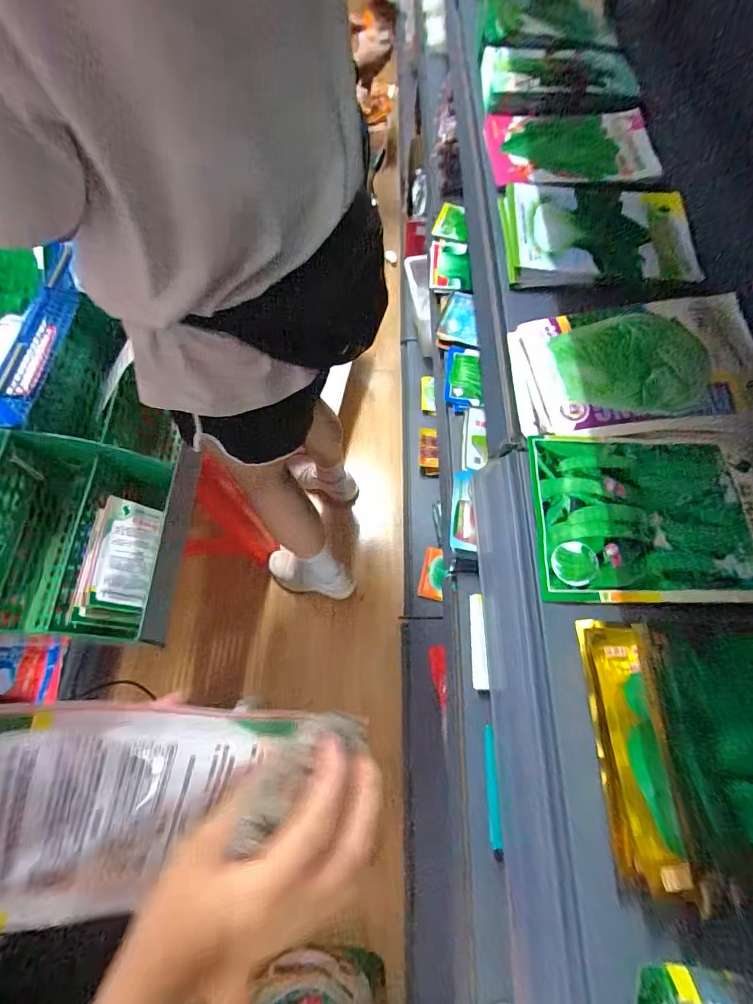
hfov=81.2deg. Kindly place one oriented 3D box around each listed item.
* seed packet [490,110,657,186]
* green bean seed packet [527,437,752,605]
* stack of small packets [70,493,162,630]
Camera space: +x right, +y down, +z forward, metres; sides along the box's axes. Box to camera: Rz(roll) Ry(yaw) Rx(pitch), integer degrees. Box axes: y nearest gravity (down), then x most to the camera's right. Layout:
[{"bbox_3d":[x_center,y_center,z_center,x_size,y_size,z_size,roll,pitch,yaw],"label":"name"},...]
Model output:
[{"bbox_3d":[0.231,-0.430,0.532,0.195,0.016,0.137,-6,65,-1],"label":"seed packet"},{"bbox_3d":[0.204,0.010,0.325,0.171,0.015,0.124,1,65,2],"label":"green bean seed packet"},{"bbox_3d":[-0.430,0.102,0.735,0.050,0.099,0.201,-23,57,40],"label":"stack of small packets"}]

